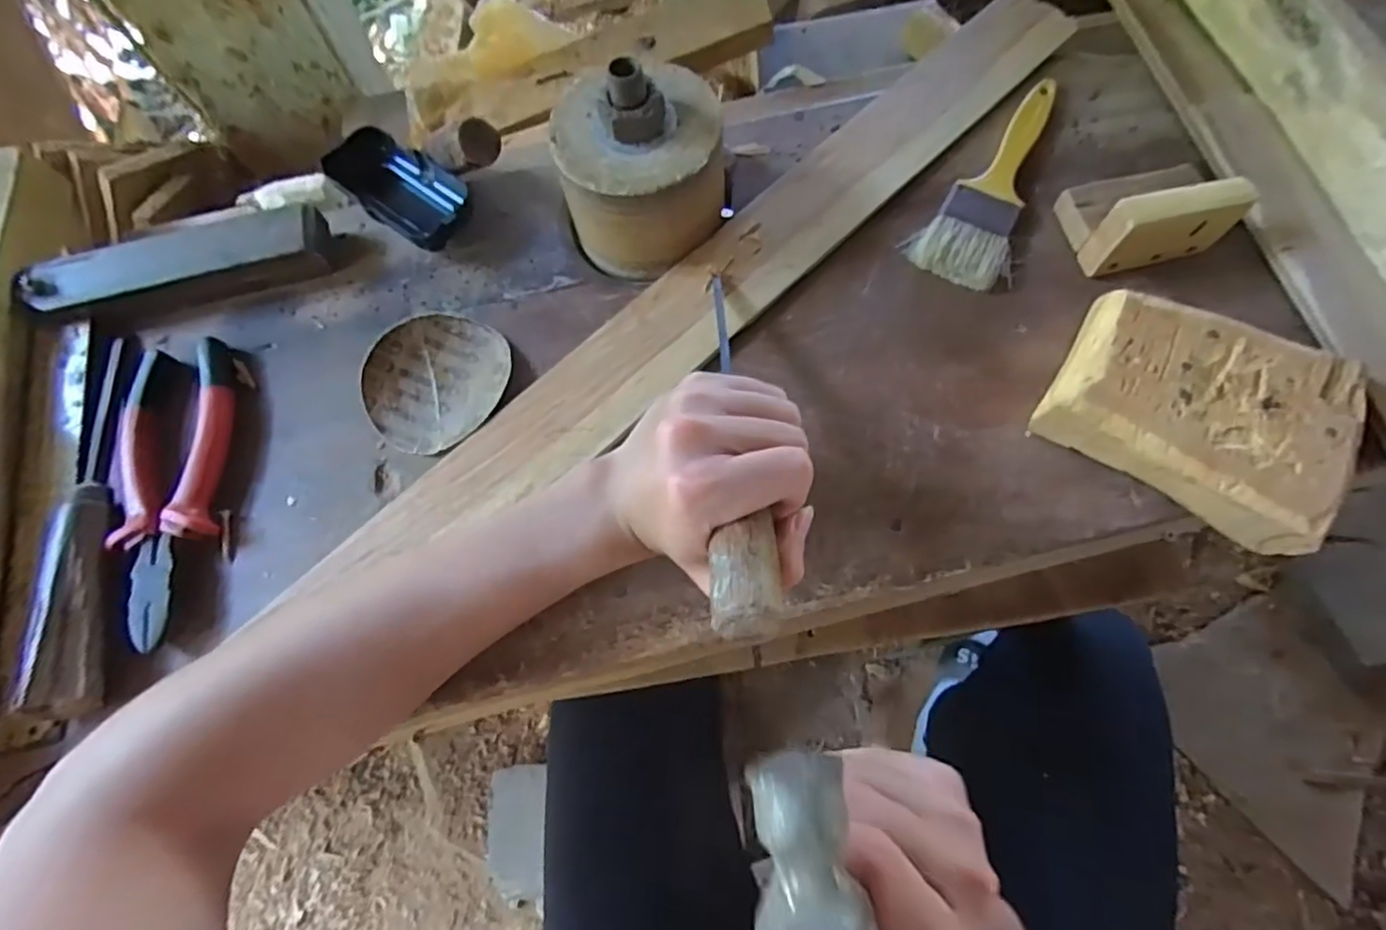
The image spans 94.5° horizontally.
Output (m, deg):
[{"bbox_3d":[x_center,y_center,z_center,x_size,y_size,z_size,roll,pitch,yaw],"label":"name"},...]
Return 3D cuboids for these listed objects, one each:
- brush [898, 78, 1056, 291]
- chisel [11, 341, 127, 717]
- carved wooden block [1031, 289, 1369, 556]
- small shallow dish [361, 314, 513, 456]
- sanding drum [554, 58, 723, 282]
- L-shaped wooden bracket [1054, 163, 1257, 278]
[{"bbox_3d":[0.197,-0.190,0.419,0.061,0.013,0.173,25,72,10],"label":"brush"},{"bbox_3d":[-0.342,0.022,0.358,0.033,0.023,0.226,-13,70,-3],"label":"chisel"},{"bbox_3d":[0.263,-0.028,0.342,0.131,0.045,0.095,30,73,12],"label":"carved wooden block"},{"bbox_3d":[-0.156,-0.052,0.390,0.085,0.013,0.088,-1,70,2],"label":"small shallow dish"},{"bbox_3d":[-0.030,-0.184,0.384,0.099,0.091,0.096,-6,70,-1],"label":"sanding drum"},{"bbox_3d":[0.274,-0.156,0.381,0.077,0.054,0.056,-13,70,-3],"label":"L-shaped wooden bracket"}]

